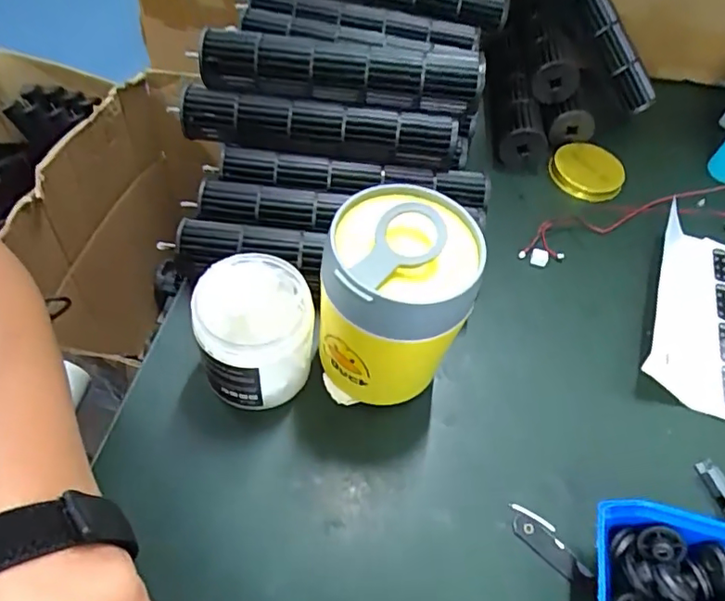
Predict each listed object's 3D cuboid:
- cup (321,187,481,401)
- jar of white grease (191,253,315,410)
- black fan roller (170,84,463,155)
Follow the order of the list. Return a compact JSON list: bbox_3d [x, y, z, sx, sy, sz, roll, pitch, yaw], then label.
[{"bbox_3d":[0.019,0.008,0.358,0.087,0.145,0.088,3,55,-5],"label":"cup"},{"bbox_3d":[-0.069,0.023,0.372,0.069,0.085,0.074,3,55,-5],"label":"jar of white grease"},{"bbox_3d":[-0.040,-0.147,0.477,0.230,0.037,0.036,10,55,0],"label":"black fan roller"}]

